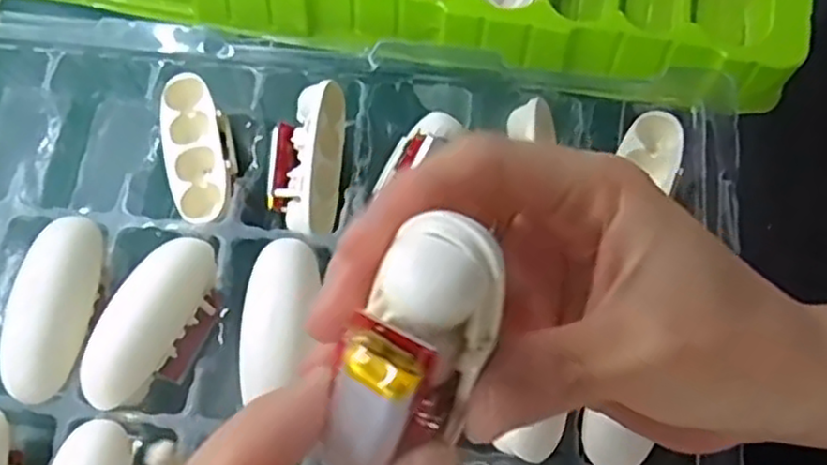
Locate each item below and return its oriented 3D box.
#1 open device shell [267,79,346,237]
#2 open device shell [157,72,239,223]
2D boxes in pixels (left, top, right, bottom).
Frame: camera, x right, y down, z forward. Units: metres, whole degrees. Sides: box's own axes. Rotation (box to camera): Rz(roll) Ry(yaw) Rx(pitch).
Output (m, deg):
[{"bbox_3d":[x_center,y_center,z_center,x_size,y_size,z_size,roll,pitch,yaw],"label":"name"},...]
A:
[{"bbox_3d":[-0.043,-0.028,0.285,0.027,0.024,0.060,4,71,4],"label":"open device shell"},{"bbox_3d":[-0.087,-0.033,0.288,0.027,0.015,0.063,-15,71,-3],"label":"open device shell"}]

